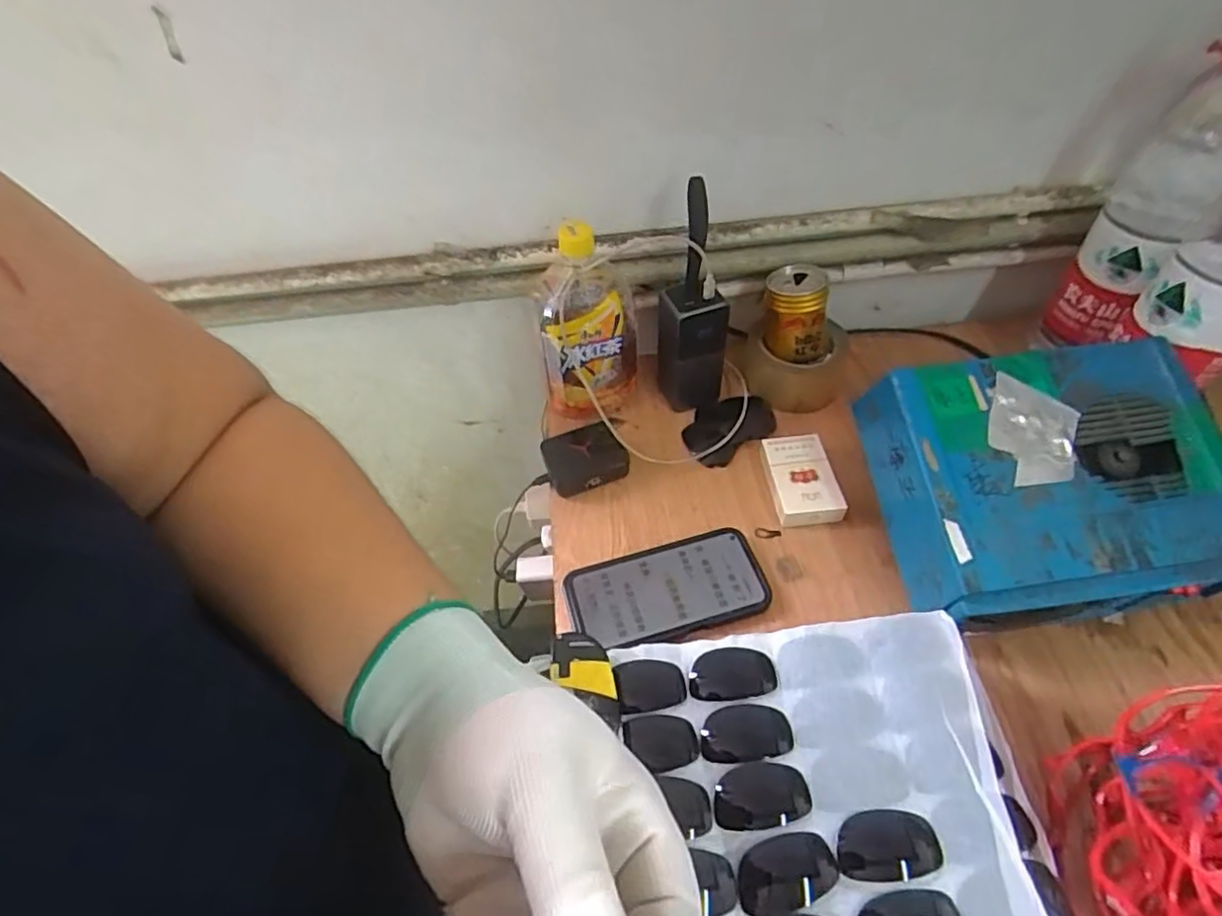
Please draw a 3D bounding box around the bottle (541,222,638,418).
[{"bbox_3d":[-0.022,-0.135,0.604,0.088,0.183,0.101,-1,51,4],"label":"bottle"}]

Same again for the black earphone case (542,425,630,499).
[{"bbox_3d":[-0.026,0.000,0.613,0.076,0.033,0.061,-20,52,-11],"label":"black earphone case"}]

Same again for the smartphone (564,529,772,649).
[{"bbox_3d":[0.048,0.109,0.525,0.161,0.011,0.079,-13,52,-6],"label":"smartphone"}]

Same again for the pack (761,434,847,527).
[{"bbox_3d":[0.176,0.019,0.585,0.057,0.022,0.088,-5,51,1],"label":"pack"}]

